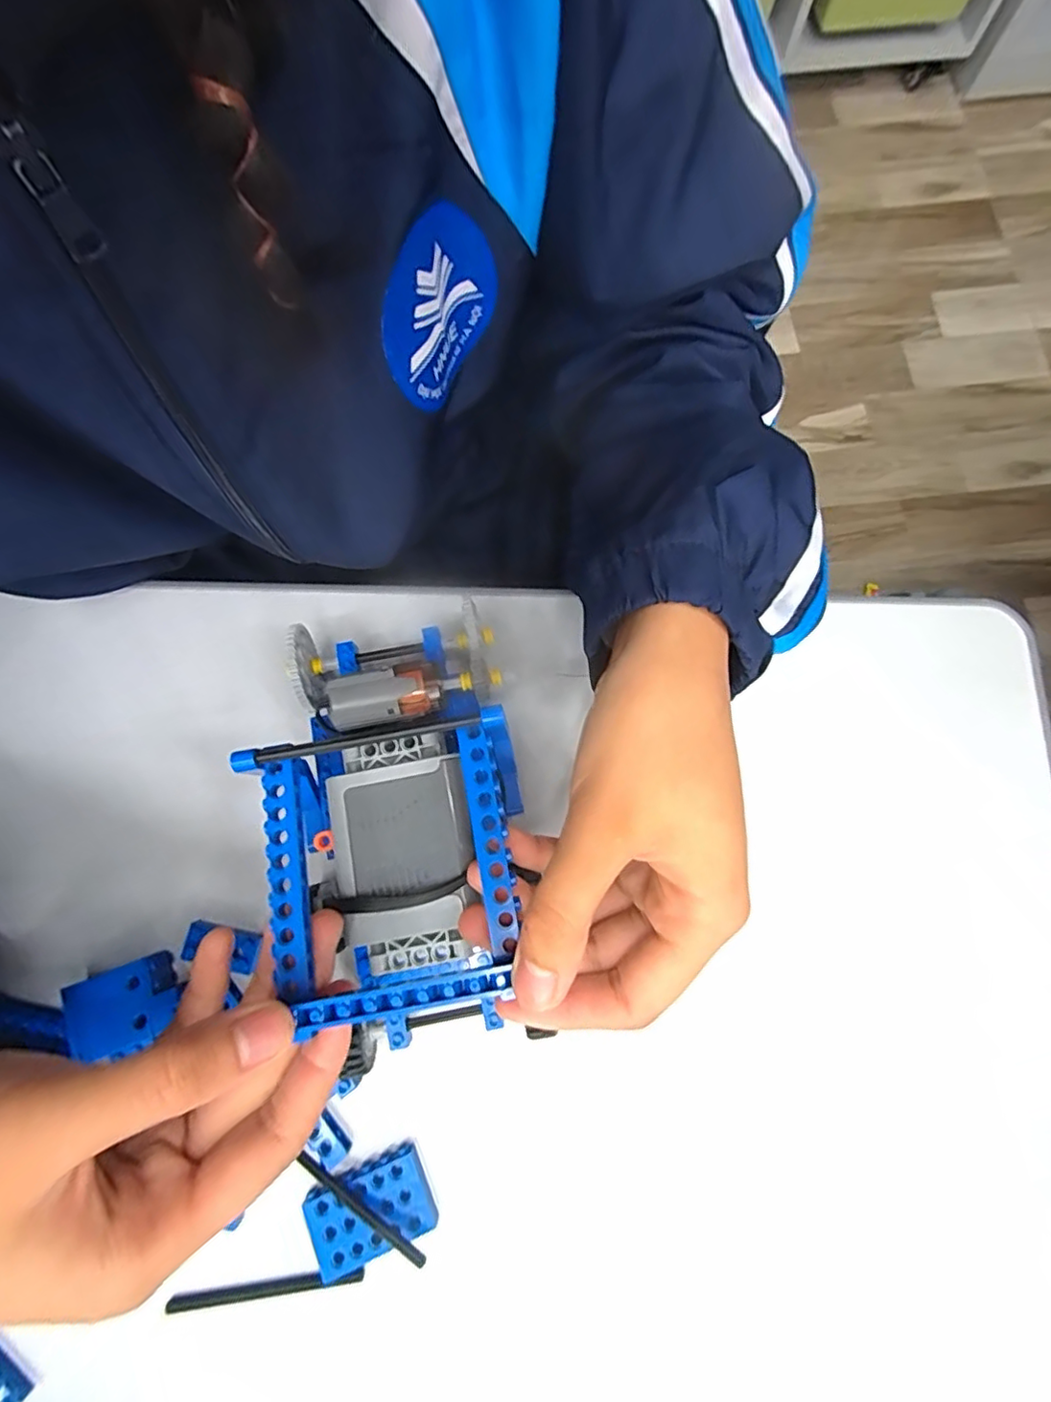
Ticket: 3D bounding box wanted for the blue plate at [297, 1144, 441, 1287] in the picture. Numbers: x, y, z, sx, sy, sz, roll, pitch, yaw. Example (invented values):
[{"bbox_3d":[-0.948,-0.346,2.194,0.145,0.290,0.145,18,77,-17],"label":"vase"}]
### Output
[{"bbox_3d":[-0.064,0.208,0.239,0.047,0.008,0.031,-24,79,-5],"label":"blue plate"}]

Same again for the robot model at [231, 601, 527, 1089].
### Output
[{"bbox_3d":[-0.048,0.040,0.225,0.089,0.067,0.162,-10,78,-3],"label":"robot model"}]

